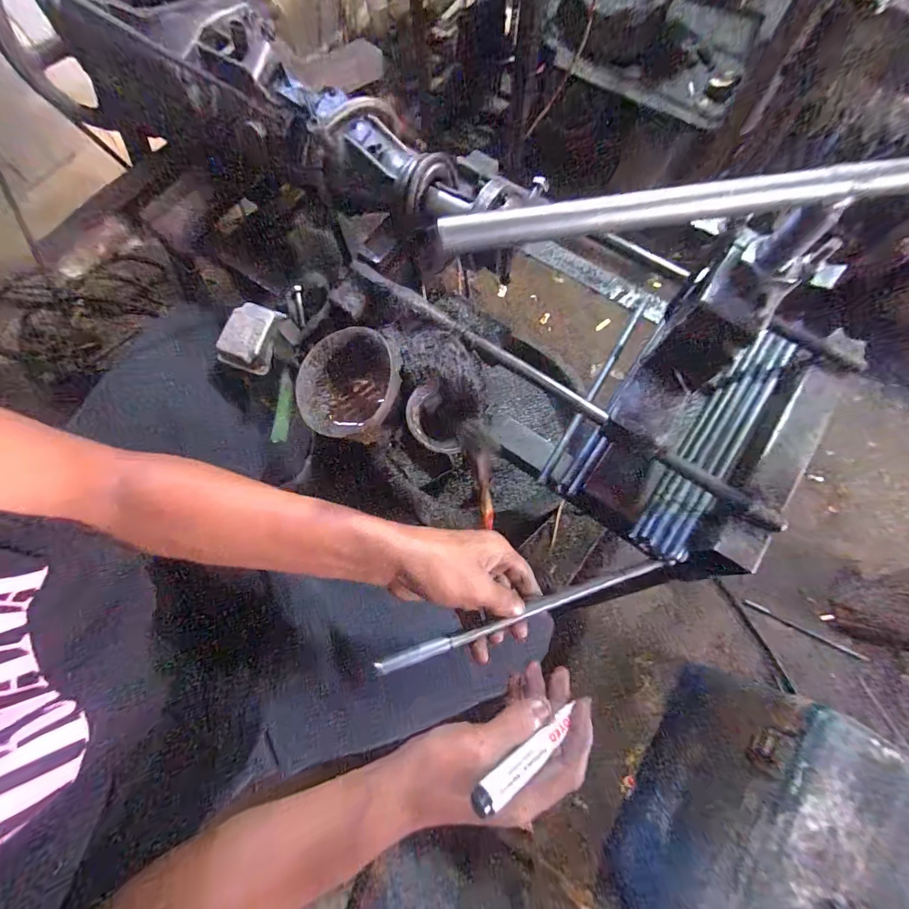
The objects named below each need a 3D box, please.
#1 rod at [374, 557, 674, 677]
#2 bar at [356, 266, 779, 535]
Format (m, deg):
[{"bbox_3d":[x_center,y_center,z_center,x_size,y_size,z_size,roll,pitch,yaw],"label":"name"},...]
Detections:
[{"bbox_3d":[0.083,0.130,0.344,0.308,0.012,0.010,-7,70,-27],"label":"rod"},{"bbox_3d":[0.093,-0.077,0.414,0.503,0.023,0.019,35,76,12],"label":"bar"}]

